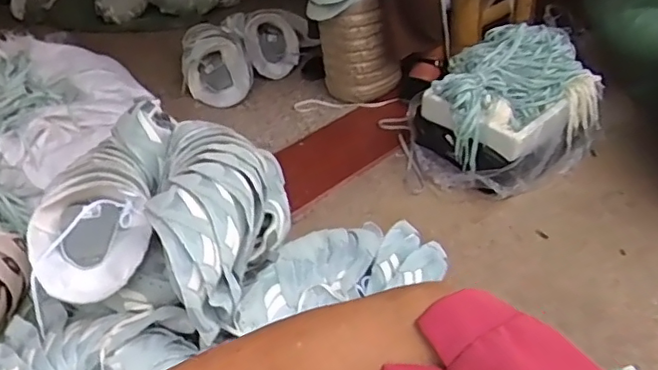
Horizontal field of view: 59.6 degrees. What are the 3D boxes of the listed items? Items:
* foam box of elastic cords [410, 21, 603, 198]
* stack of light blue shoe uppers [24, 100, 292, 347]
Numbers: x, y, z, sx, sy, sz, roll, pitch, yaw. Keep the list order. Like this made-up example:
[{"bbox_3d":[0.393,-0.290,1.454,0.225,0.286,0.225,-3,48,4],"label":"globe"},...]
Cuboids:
[{"bbox_3d":[0.386,-0.173,1.314,0.364,0.255,0.338,-32,43,-32],"label":"foam box of elastic cords"},{"bbox_3d":[-0.250,0.053,0.920,0.320,0.201,0.346,-1,35,6],"label":"stack of light blue shoe uppers"}]

